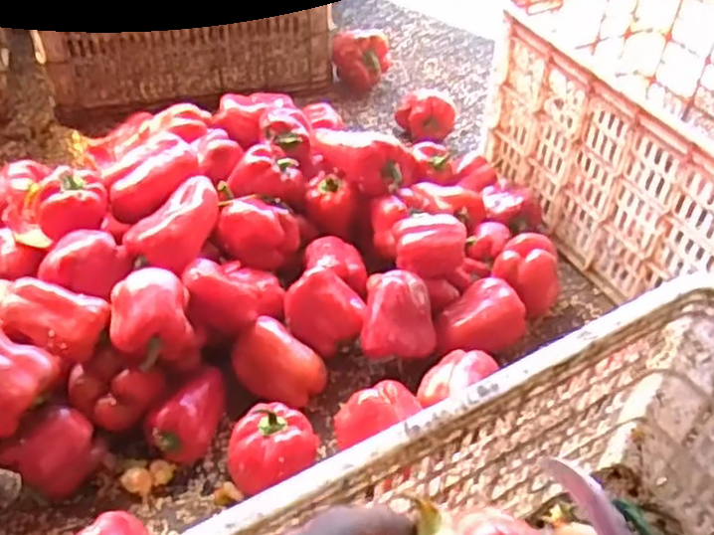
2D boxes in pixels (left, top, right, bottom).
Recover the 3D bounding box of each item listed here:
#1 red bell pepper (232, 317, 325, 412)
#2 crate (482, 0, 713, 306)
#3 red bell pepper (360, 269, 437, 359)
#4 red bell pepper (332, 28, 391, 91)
[{"bbox_3d":[-0.088,0.110,0.832,0.102,0.066,0.073,37,86,-3],"label":"red bell pepper"},{"bbox_3d":[0.426,-0.165,0.969,0.300,0.254,0.486,-20,49,-23],"label":"crate"},{"bbox_3d":[0.050,0.052,0.841,0.082,0.062,0.091,7,44,3],"label":"red bell pepper"},{"bbox_3d":[0.008,-0.373,1.303,0.087,0.081,0.082,2,44,-2],"label":"red bell pepper"}]

